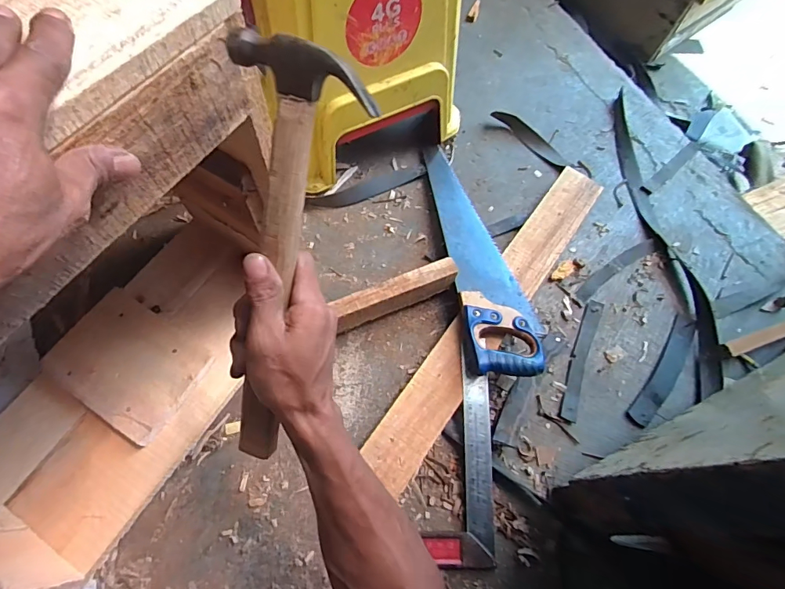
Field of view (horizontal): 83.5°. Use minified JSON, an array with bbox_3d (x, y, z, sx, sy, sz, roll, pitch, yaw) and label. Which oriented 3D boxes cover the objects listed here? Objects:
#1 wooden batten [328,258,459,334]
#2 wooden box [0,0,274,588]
[{"bbox_3d":[0.004,0.003,0.687,0.191,0.086,0.034,-21,70,-11],"label":"wooden batten"},{"bbox_3d":[-0.340,0.013,0.420,0.249,0.470,0.474,30,69,10],"label":"wooden box"}]

